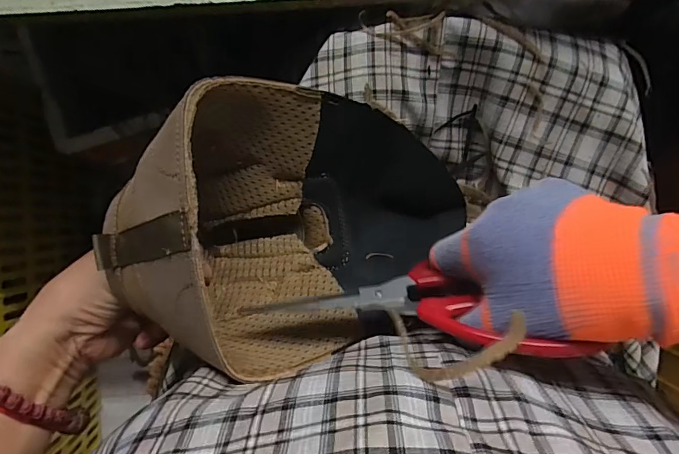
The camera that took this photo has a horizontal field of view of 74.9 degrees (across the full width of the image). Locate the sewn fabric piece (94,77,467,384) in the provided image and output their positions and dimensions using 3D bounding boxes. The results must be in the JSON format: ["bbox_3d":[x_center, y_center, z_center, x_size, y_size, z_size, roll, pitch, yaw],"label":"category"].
[{"bbox_3d":[-0.029,-0.007,0.266,0.160,0.111,0.162,0,91,0],"label":"sewn fabric piece"}]

